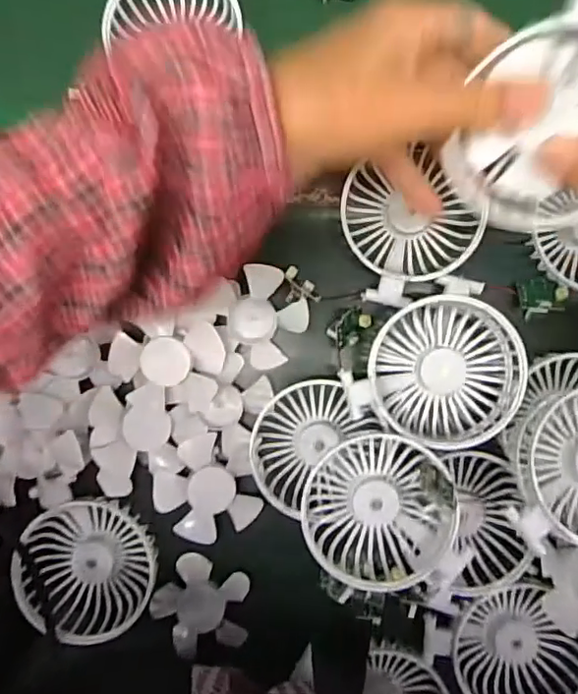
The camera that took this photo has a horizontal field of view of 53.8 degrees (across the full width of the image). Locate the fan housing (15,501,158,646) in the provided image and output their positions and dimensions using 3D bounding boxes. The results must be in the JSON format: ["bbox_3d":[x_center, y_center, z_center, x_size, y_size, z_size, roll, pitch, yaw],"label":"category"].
[{"bbox_3d":[-0.134,0.147,0.376,0.086,0.033,0.080,0,89,2],"label":"fan housing"}]

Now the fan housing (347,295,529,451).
[{"bbox_3d":[0.095,0.016,0.350,0.089,0.035,0.089,-1,84,6],"label":"fan housing"}]

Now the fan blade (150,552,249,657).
[{"bbox_3d":[-0.059,0.181,0.391,0.065,0.010,0.063,0,89,2],"label":"fan blade"}]

